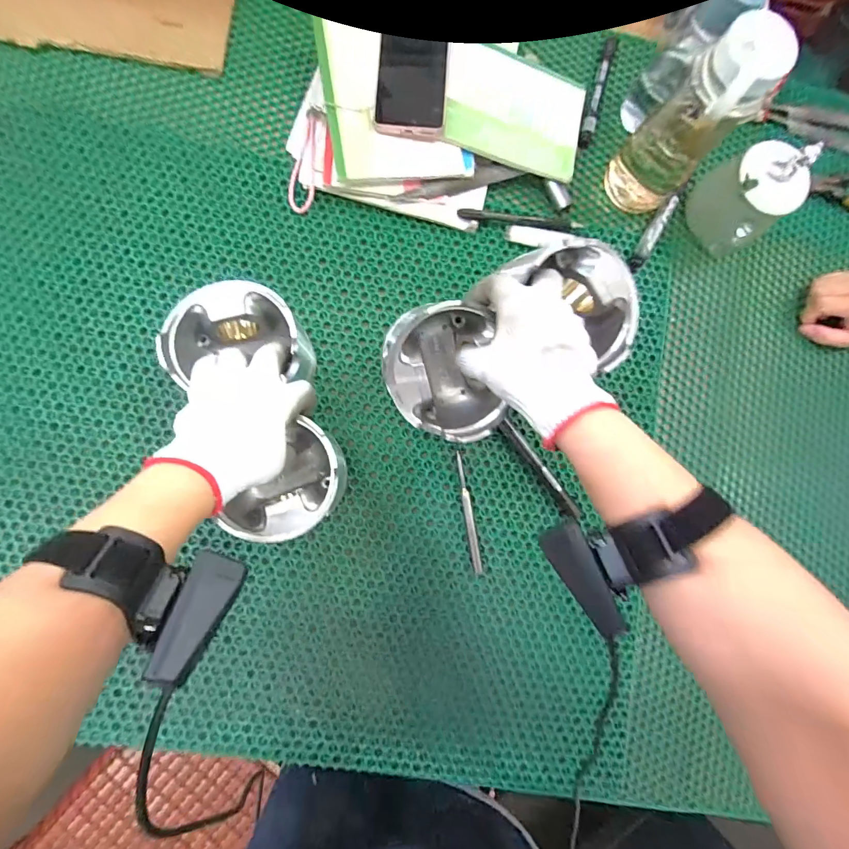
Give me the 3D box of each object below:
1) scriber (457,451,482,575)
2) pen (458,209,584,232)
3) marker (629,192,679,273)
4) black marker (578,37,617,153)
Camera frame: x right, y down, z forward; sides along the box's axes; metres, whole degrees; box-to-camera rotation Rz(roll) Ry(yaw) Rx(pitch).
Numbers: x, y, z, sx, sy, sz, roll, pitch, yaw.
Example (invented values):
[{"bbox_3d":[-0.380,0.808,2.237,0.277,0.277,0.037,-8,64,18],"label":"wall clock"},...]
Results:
[{"bbox_3d":[0.049,0.098,0.447,0.009,0.011,0.133,-9,86,-6],"label":"scriber"},{"bbox_3d":[0.112,-0.242,0.478,0.145,0.017,0.014,2,85,-5],"label":"pen"},{"bbox_3d":[0.277,-0.231,0.489,0.020,0.024,0.096,33,83,-2],"label":"marker"},{"bbox_3d":[0.213,-0.408,0.497,0.017,0.019,0.141,17,84,-4],"label":"black marker"}]

